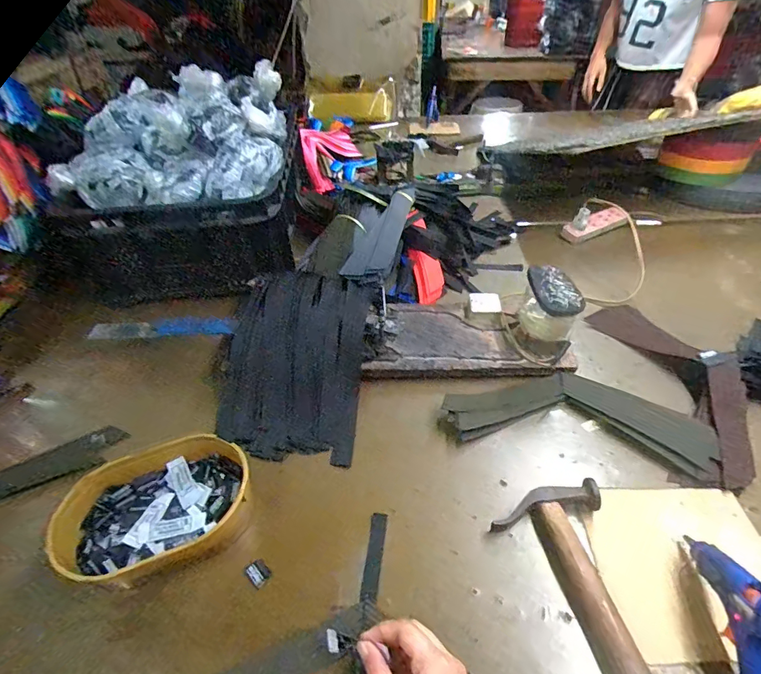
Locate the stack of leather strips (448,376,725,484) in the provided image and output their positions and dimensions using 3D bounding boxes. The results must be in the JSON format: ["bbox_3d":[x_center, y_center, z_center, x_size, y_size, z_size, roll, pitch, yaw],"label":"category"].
[{"bbox_3d":[0.243,0.097,0.536,0.309,0.028,0.112,8,46,11],"label":"stack of leather strips"}]

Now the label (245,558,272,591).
[{"bbox_3d":[-0.126,0.245,0.435,0.023,0.004,0.019,44,57,14],"label":"label"}]

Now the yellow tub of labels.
[{"bbox_3d":[-0.238,0.183,0.453,0.187,0.049,0.147,-29,50,-23],"label":"yellow tub of labels"}]

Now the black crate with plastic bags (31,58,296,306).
[{"bbox_3d":[-0.339,-0.260,0.724,0.390,0.266,0.283,-9,42,-7],"label":"black crate with plastic bags"}]

